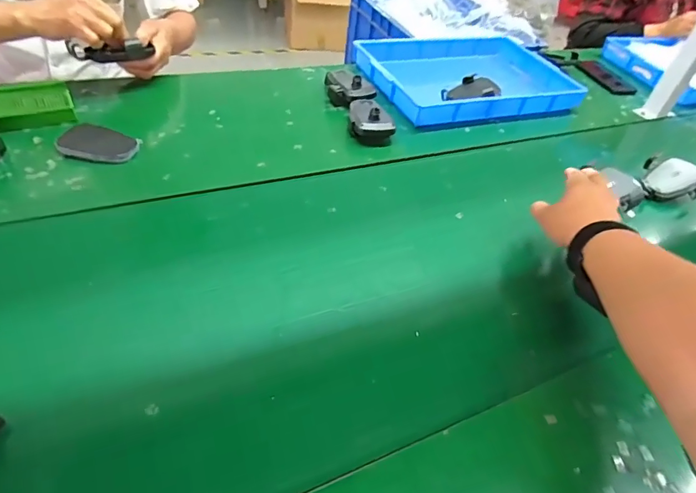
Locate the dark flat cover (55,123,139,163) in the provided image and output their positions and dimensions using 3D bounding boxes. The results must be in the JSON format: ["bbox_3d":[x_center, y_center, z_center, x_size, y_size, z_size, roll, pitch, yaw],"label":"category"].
[{"bbox_3d":[-0.353,-0.143,0.604,0.091,0.020,0.064,14,45,7],"label":"dark flat cover"}]

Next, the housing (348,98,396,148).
[{"bbox_3d":[0.038,-0.212,0.722,0.074,0.045,0.081,0,45,-7],"label":"housing"}]

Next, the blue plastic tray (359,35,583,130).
[{"bbox_3d":[0.247,-0.357,0.889,0.415,0.048,0.290,-11,48,-17],"label":"blue plastic tray"}]

